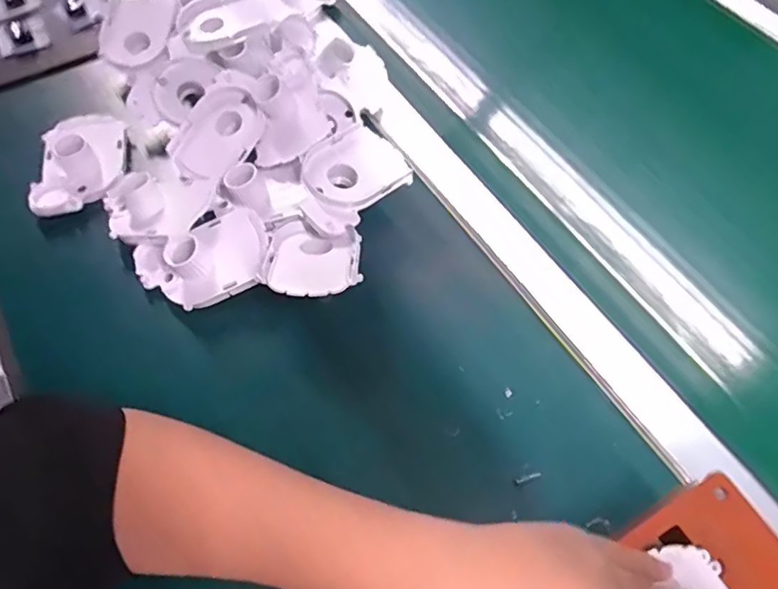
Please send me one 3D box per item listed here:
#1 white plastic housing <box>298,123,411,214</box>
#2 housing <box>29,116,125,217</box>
[{"bbox_3d":[-0.028,-0.100,0.448,0.079,0.019,0.067,-37,65,-20],"label":"white plastic housing"},{"bbox_3d":[-0.263,-0.118,0.470,0.073,0.037,0.098,-12,59,-7],"label":"housing"}]

